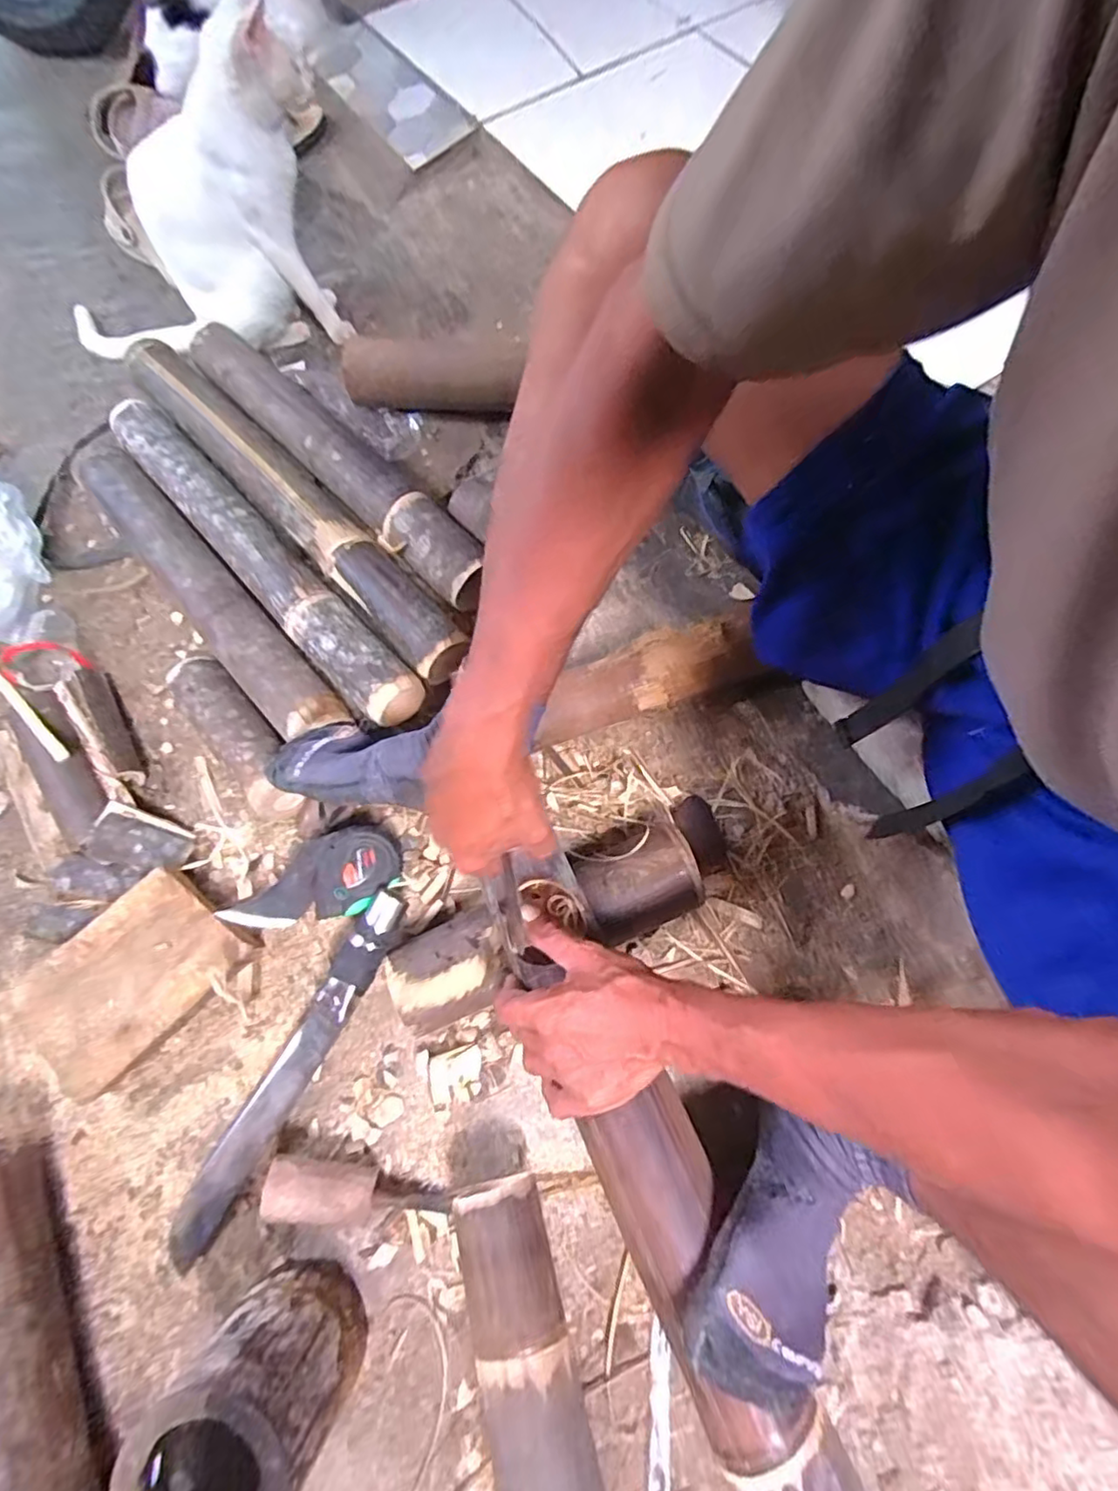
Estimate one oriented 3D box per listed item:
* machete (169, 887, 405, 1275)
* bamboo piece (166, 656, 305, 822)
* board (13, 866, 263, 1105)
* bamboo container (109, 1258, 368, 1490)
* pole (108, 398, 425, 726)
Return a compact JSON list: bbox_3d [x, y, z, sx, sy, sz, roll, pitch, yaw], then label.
[{"bbox_3d":[-0.227,0.269,0.523,0.047,0.044,0.322,27,71,12],"label":"machete"},{"bbox_3d":[-0.320,-0.012,0.626,0.056,0.050,0.192,-38,72,-13],"label":"bamboo piece"},{"bbox_3d":[-0.363,0.193,0.528,0.111,0.030,0.162,41,75,16],"label":"board"},{"bbox_3d":[-0.193,0.427,0.404,0.091,0.144,0.105,27,71,11],"label":"bamboo container"},{"bbox_3d":[-0.343,-0.219,0.705,0.070,0.068,0.539,-42,73,-14],"label":"pole"}]

